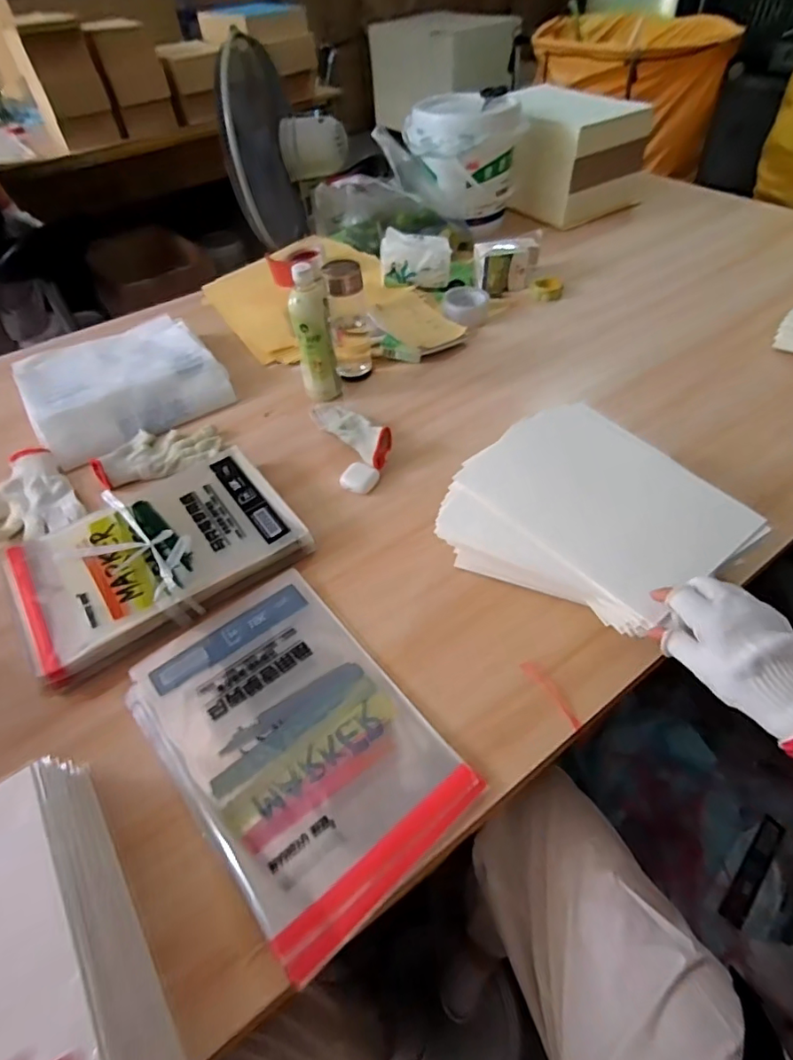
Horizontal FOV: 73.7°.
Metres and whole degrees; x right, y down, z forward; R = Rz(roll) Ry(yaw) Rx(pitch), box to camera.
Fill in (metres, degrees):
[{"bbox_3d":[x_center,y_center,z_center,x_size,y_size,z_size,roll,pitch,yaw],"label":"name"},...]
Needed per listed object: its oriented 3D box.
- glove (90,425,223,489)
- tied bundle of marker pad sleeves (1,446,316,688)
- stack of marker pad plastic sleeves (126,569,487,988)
[{"bbox_3d":[-0.371,-0.120,0.825,0.183,0.024,0.112,-16,50,-10],"label":"glove"},{"bbox_3d":[-0.307,0.026,0.680,0.332,0.040,0.234,-31,54,-22],"label":"tied bundle of marker pad sleeves"},{"bbox_3d":[-0.106,0.201,0.539,0.226,0.017,0.335,-35,56,-25],"label":"stack of marker pad plastic sleeves"}]

